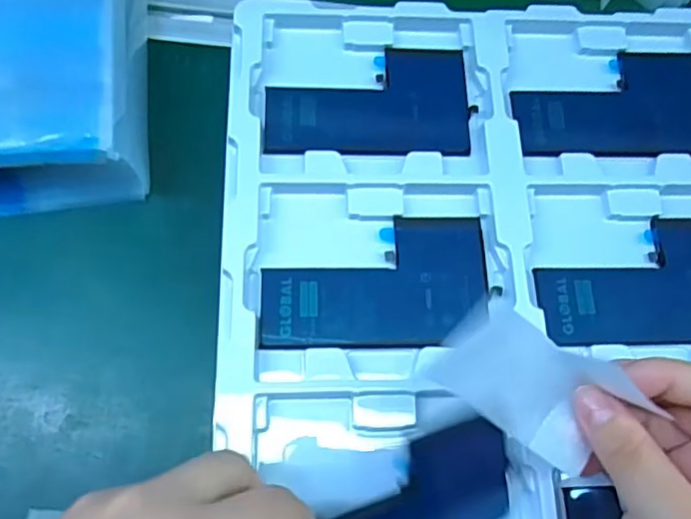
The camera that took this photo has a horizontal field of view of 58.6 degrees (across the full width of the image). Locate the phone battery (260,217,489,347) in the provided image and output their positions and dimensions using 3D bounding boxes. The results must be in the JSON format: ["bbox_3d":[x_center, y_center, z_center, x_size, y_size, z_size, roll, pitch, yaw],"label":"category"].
[{"bbox_3d":[0.015,0.010,0.298,0.108,0.008,0.064,-1,68,-4],"label":"phone battery"}]

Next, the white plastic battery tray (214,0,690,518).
[{"bbox_3d":[0.082,0.011,0.303,0.278,0.026,0.315,0,71,-4],"label":"white plastic battery tray"}]

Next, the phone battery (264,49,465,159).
[{"bbox_3d":[0.012,-0.086,0.330,0.107,0.008,0.065,0,68,-4],"label":"phone battery"}]

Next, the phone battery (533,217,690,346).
[{"bbox_3d":[0.150,0.010,0.306,0.112,0.004,0.064,0,70,-5],"label":"phone battery"}]

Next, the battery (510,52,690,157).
[{"bbox_3d":[0.147,-0.086,0.339,0.113,0.010,0.065,-2,69,-5],"label":"battery"}]

